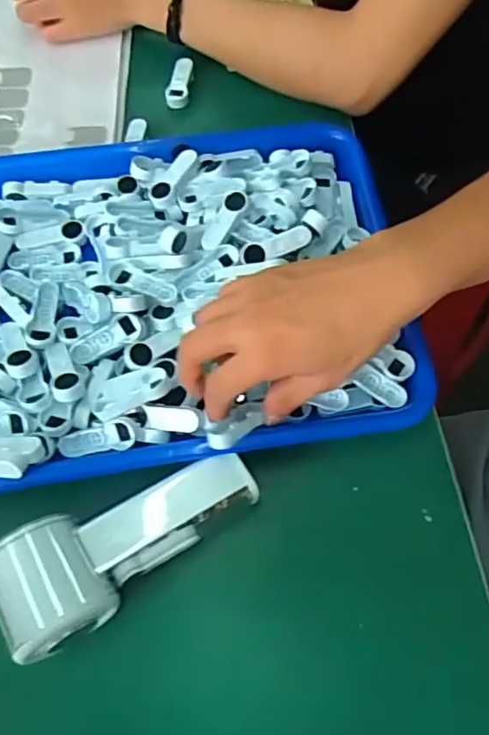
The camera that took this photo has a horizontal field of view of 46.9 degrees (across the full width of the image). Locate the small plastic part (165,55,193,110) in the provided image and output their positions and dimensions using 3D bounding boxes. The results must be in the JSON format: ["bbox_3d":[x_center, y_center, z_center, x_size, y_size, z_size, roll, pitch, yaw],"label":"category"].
[{"bbox_3d":[-0.055,-0.248,0.489,0.018,0.008,0.049,9,78,6],"label":"small plastic part"}]

